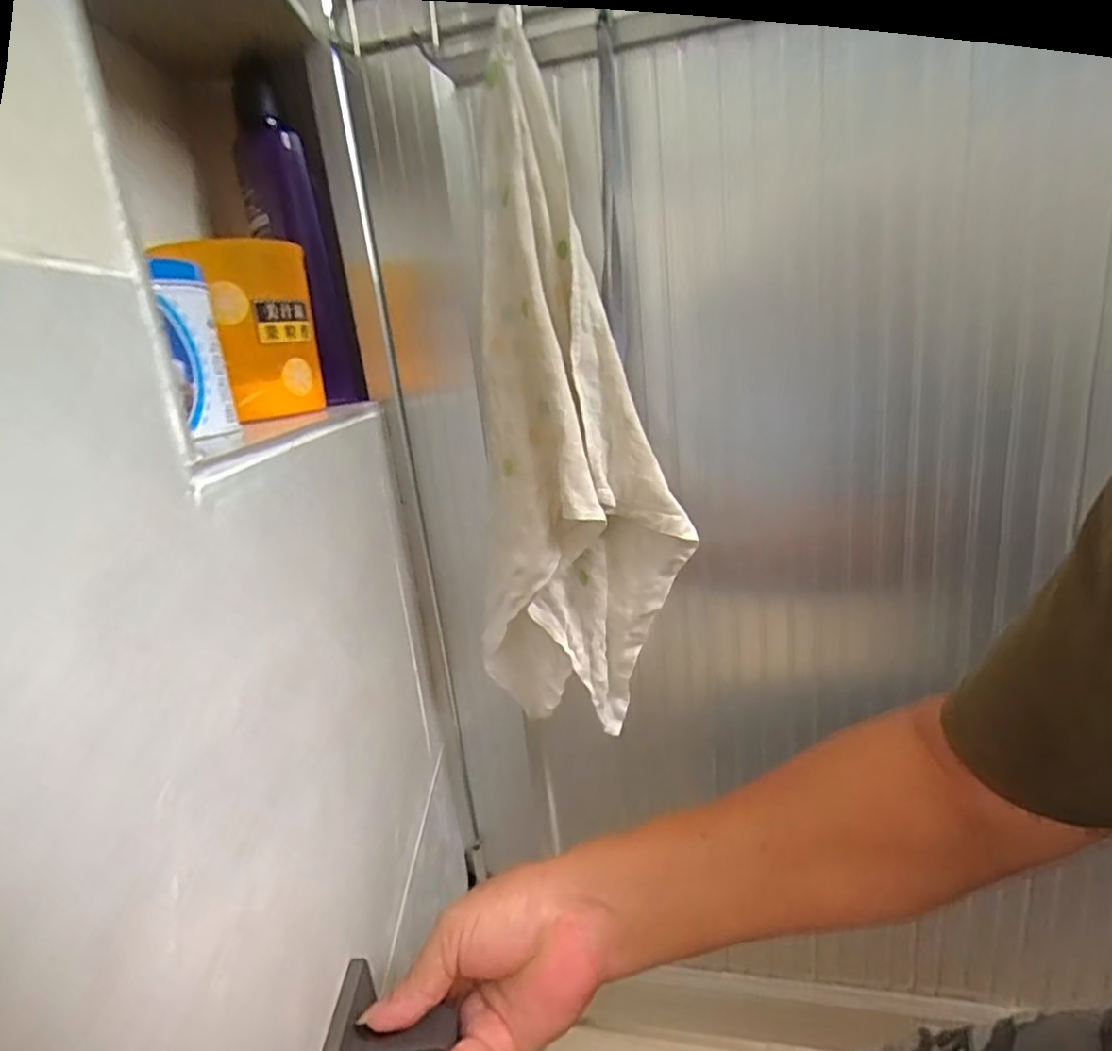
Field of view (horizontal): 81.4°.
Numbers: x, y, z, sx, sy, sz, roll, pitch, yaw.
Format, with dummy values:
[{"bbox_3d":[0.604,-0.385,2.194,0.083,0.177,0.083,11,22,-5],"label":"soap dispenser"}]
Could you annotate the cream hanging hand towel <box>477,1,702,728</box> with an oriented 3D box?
[{"bbox_3d":[0.007,-0.068,0.483,0.134,0.469,0.118,-10,16,-18],"label":"cream hanging hand towel"}]

